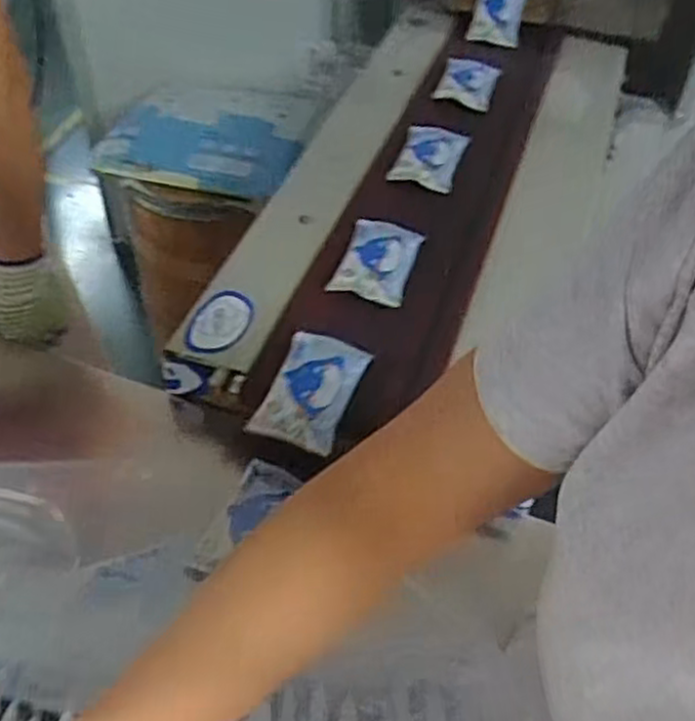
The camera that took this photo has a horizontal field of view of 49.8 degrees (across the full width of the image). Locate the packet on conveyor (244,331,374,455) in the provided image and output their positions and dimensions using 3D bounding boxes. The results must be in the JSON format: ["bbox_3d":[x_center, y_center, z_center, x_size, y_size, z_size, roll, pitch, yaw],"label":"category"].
[{"bbox_3d":[-0.035,0.026,0.795,0.087,0.027,0.147,17,48,10],"label":"packet on conveyor"}]

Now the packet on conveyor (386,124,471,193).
[{"bbox_3d":[0.126,-0.306,1.124,0.091,0.028,0.156,15,48,8],"label":"packet on conveyor"}]

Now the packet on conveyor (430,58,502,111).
[{"bbox_3d":[0.210,-0.481,1.300,0.094,0.026,0.179,14,48,8],"label":"packet on conveyor"}]

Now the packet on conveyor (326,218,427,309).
[{"bbox_3d":[0.041,-0.132,0.946,0.087,0.018,0.152,14,48,8],"label":"packet on conveyor"}]

